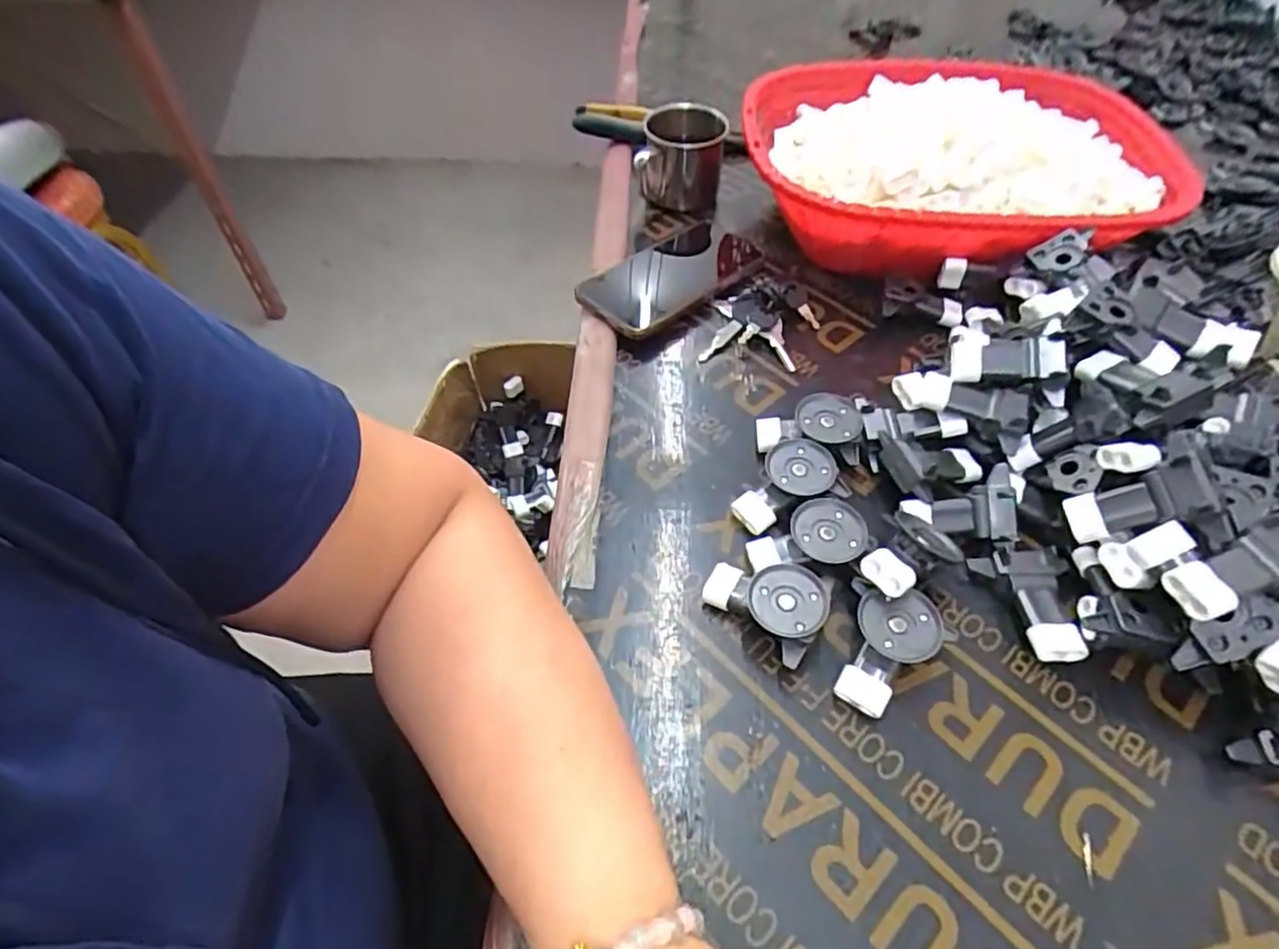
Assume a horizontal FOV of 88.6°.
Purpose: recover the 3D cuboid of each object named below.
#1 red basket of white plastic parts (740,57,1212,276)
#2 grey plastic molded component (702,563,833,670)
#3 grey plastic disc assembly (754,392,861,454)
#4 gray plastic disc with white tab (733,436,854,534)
[{"bbox_3d":[0.274,-0.276,0.591,0.348,0.102,0.289,5,53,5],"label":"red basket of white plastic parts"},{"bbox_3d":[0.073,0.069,0.371,0.066,0.028,0.048,35,61,24],"label":"grey plastic molded component"},{"bbox_3d":[0.115,-0.030,0.446,0.067,0.028,0.041,-2,53,0],"label":"grey plastic disc assembly"},{"bbox_3d":[0.091,0.006,0.419,0.066,0.027,0.046,-17,54,-12],"label":"gray plastic disc with white tab"}]

